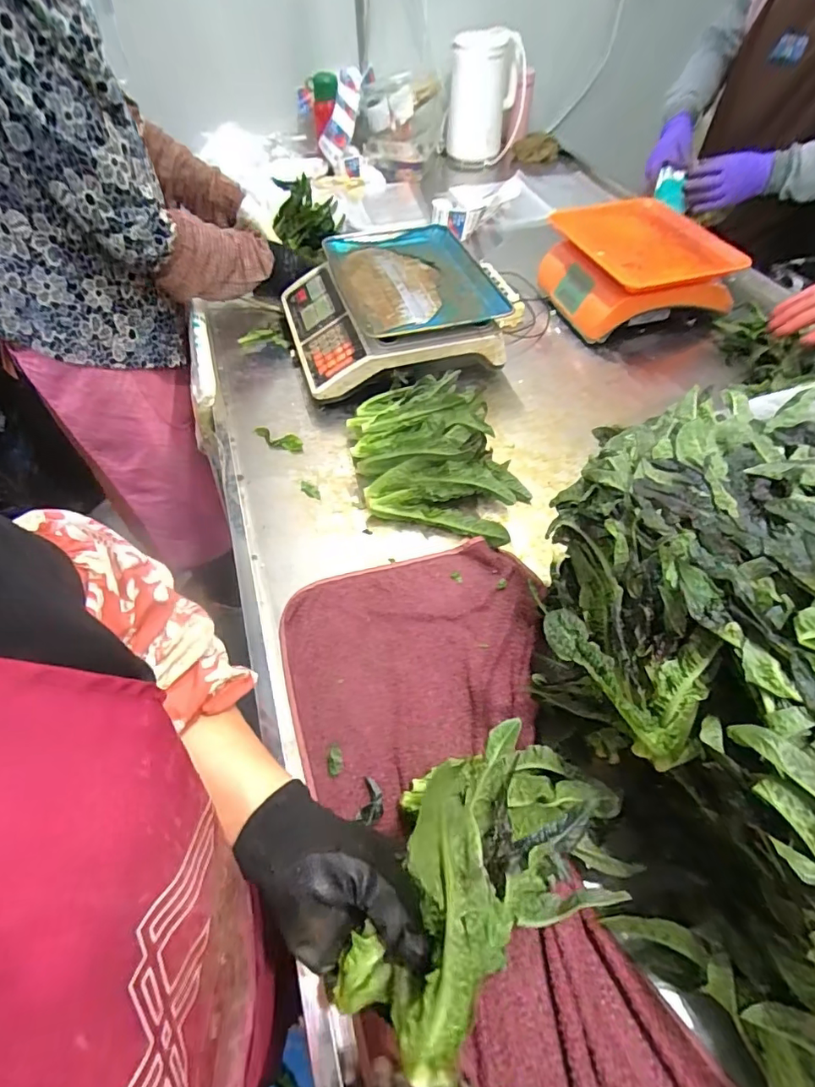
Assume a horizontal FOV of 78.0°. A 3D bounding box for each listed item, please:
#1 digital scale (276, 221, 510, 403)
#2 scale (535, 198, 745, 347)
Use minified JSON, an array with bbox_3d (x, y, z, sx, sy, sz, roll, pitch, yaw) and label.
[{"bbox_3d":[-0.037,-0.411,0.863,0.320,0.095,0.334,-13,55,-9],"label":"digital scale"},{"bbox_3d":[0.398,-0.493,0.923,0.252,0.137,0.309,-21,56,-14],"label":"scale"}]

